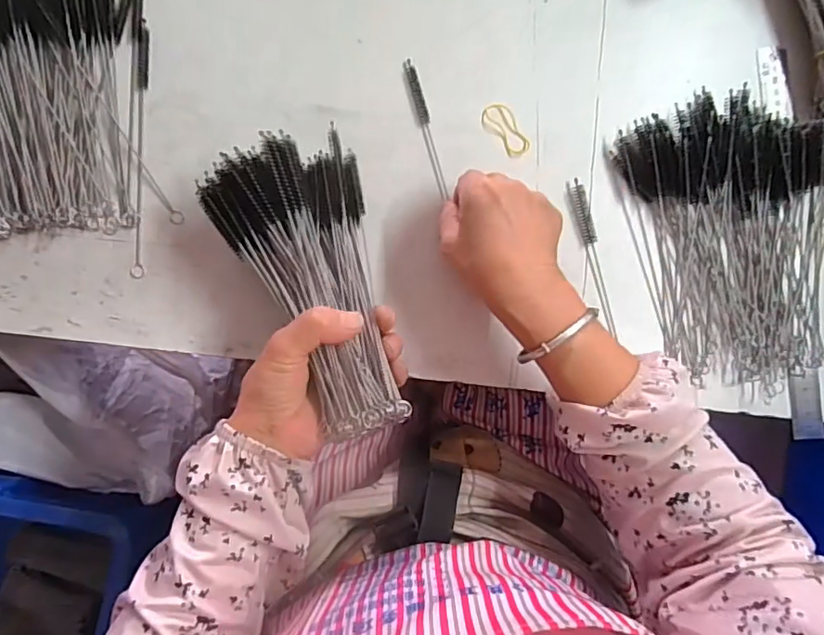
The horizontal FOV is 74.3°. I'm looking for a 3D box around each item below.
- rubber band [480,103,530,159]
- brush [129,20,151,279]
[{"bbox_3d":[0.077,-0.153,0.442,0.026,0.004,0.049,-40,90,-7],"label":"rubber band"},{"bbox_3d":[-0.205,-0.129,0.414,0.009,0.006,0.197,0,85,-5],"label":"brush"}]

